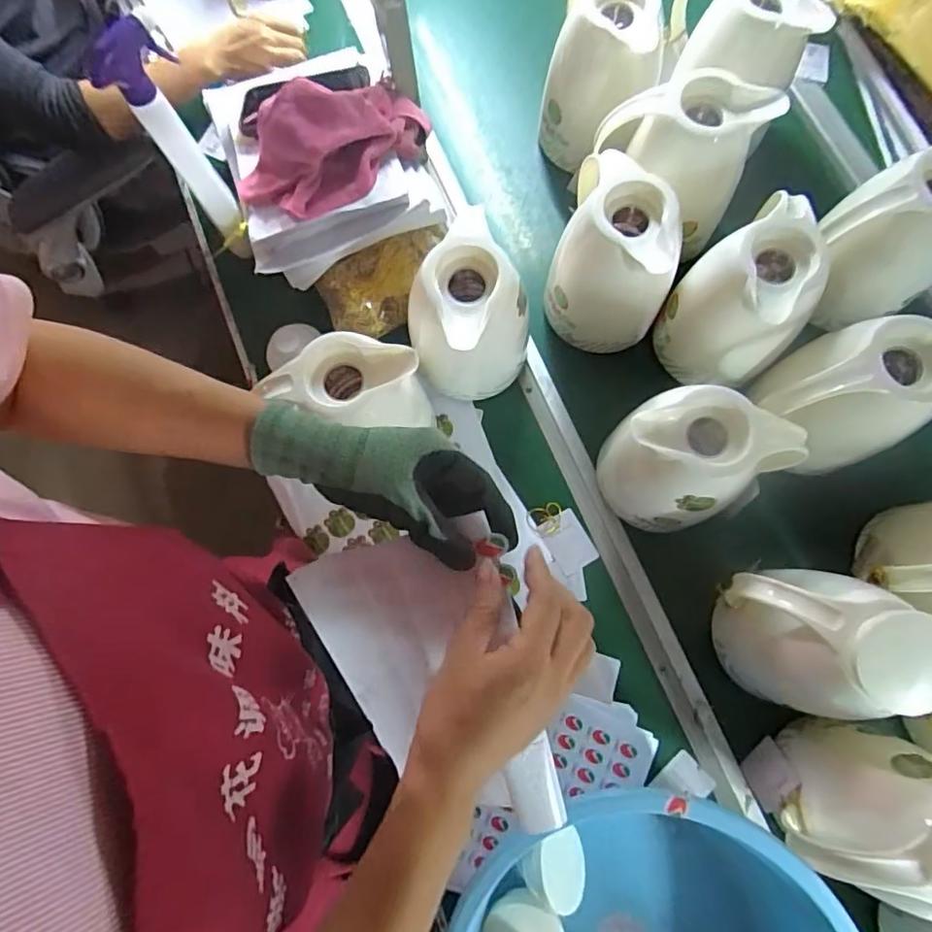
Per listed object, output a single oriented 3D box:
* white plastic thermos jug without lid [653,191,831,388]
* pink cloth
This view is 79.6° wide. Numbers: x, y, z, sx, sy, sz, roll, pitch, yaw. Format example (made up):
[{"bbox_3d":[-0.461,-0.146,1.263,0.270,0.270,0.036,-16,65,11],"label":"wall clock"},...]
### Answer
[{"bbox_3d":[0.310,-0.183,0.636,0.126,0.177,0.137,0,77,1],"label":"white plastic thermos jug without lid"},{"bbox_3d":[-0.152,-0.361,0.640,0.238,0.082,0.133,-19,78,-3],"label":"pink cloth"}]

